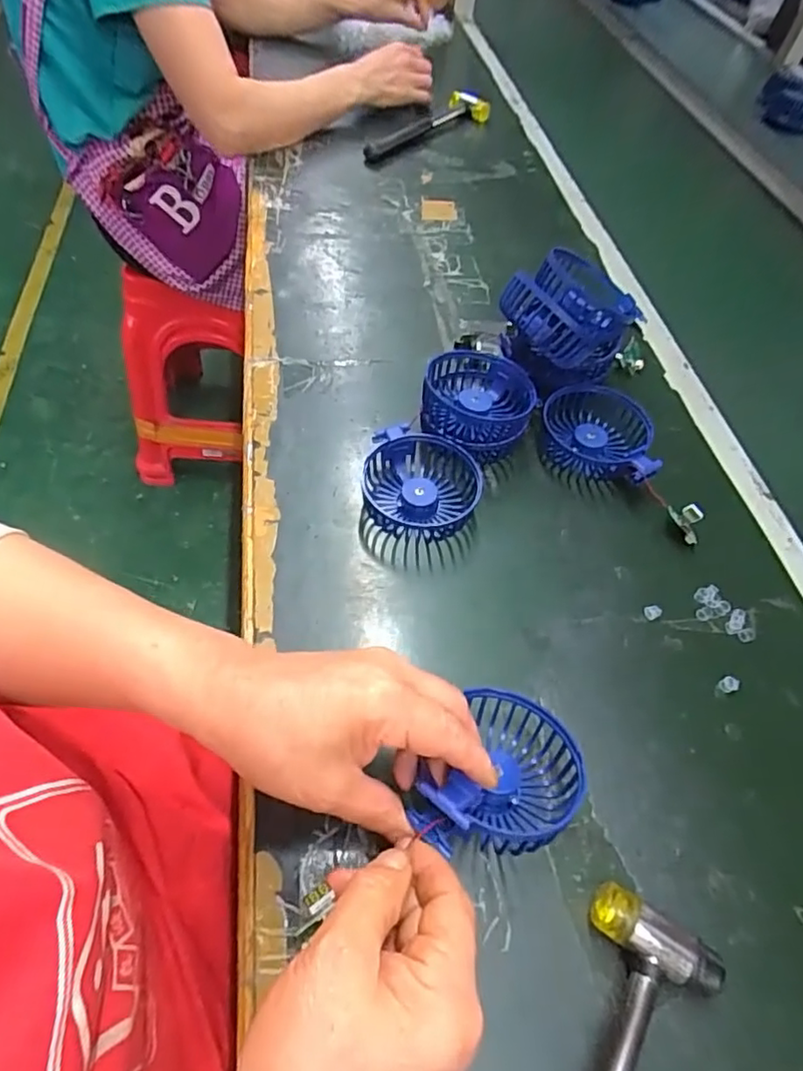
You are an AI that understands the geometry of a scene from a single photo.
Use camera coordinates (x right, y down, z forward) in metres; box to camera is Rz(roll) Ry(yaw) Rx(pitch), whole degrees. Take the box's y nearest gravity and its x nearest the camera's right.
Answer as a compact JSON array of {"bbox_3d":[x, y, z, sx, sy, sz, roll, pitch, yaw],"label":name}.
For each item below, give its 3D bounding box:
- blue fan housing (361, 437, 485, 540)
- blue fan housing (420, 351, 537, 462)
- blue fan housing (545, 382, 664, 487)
[{"bbox_3d":[0.015,-0.037,0.459,0.087,0.035,0.079,3,55,-3],"label":"blue fan housing"},{"bbox_3d":[0.062,-0.107,0.494,0.088,0.051,0.091,9,55,2],"label":"blue fan housing"},{"bbox_3d":[0.163,-0.081,0.503,0.084,0.036,0.098,6,55,-1],"label":"blue fan housing"}]

